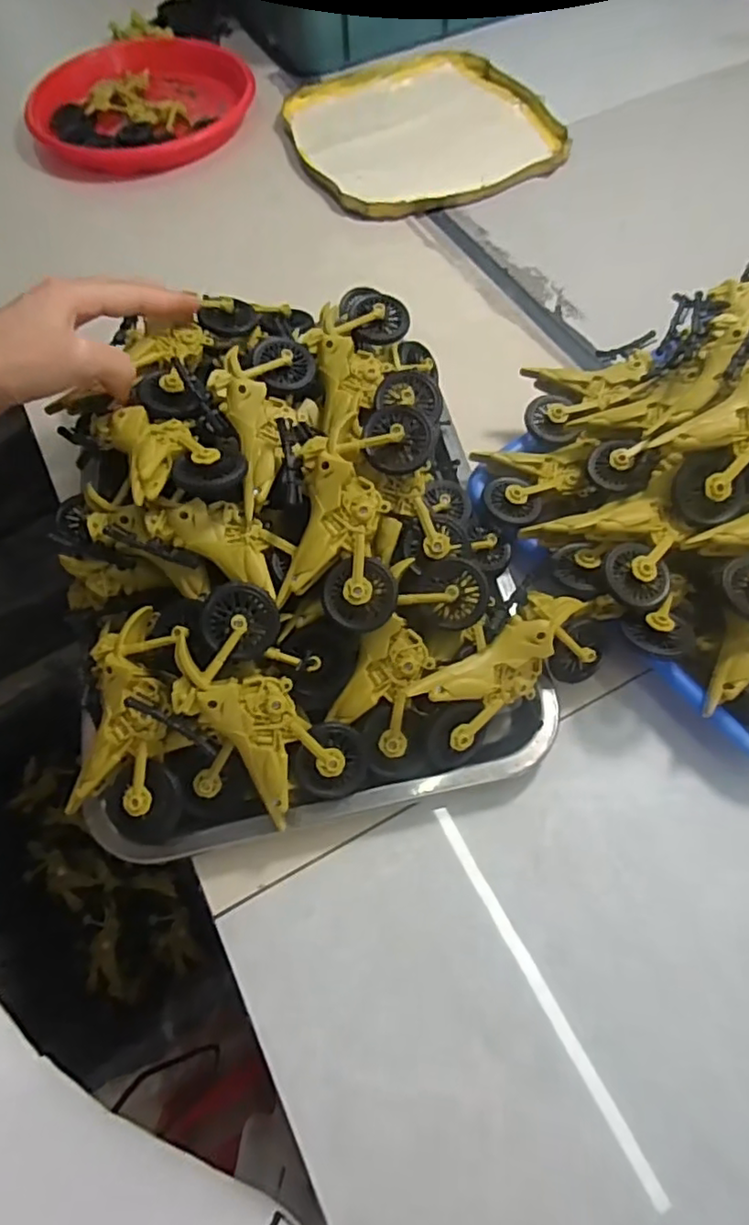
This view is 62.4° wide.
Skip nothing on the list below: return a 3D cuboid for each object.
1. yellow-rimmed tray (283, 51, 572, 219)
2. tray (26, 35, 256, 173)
[{"bbox_3d":[0.046,-0.521,0.661,0.255,0.012,0.276,-18,64,-7],"label":"yellow-rimmed tray"},{"bbox_3d":[-0.258,-0.573,0.690,0.230,0.035,0.230,-1,63,2],"label":"tray"}]

